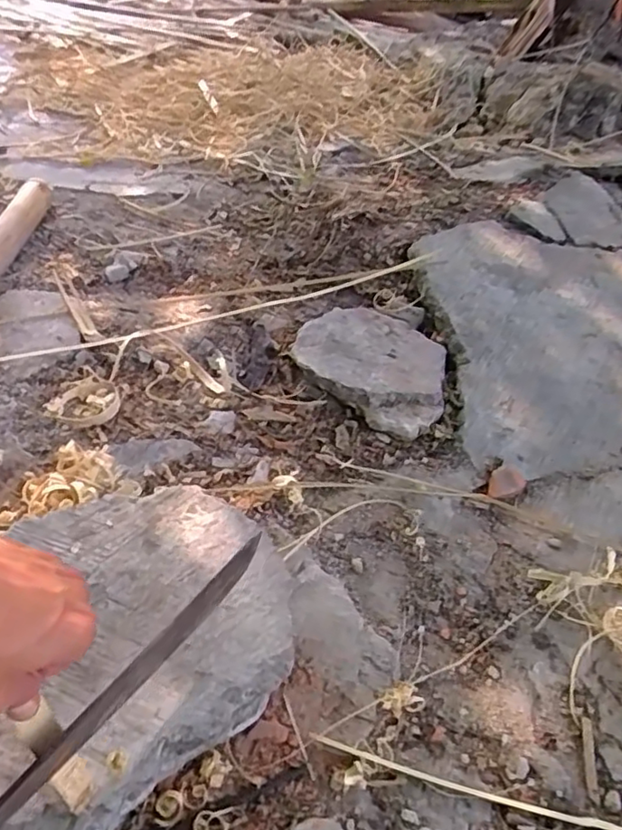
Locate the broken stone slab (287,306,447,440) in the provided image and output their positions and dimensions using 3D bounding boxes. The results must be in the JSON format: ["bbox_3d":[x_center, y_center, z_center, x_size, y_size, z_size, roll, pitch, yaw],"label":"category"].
[{"bbox_3d":[0.089,-0.071,0.818,0.213,0.037,0.189,32,50,25],"label":"broken stone slab"}]

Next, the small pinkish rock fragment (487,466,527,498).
[{"bbox_3d":[0.222,0.078,0.717,0.057,0.014,0.031,-25,51,-27],"label":"small pinkish rock fragment"}]

